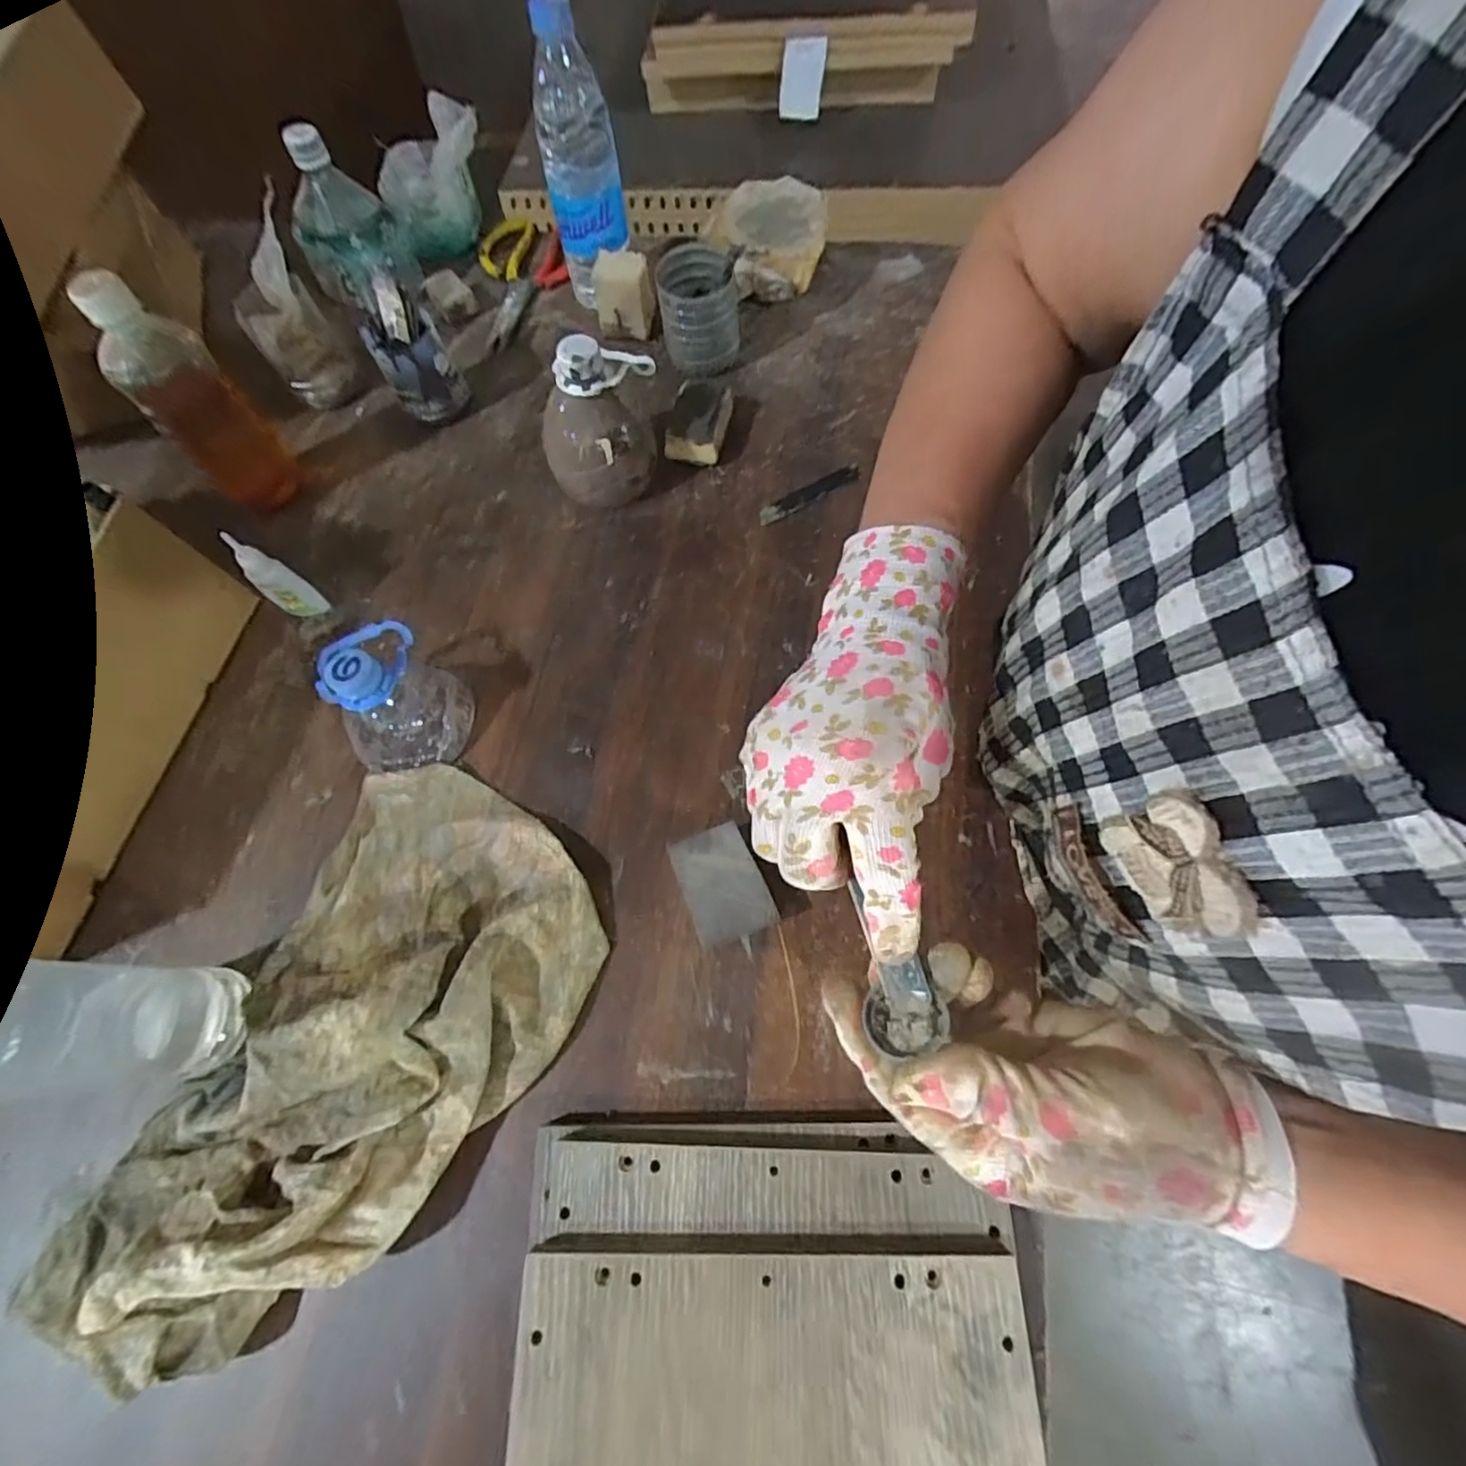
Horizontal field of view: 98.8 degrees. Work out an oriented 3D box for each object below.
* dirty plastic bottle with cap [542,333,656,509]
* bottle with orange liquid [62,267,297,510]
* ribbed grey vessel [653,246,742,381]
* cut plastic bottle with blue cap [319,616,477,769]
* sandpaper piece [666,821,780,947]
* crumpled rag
[{"bbox_3d":[-0.109,-0.264,0.520,0.086,0.122,0.100,0,67,2],"label":"dirty plastic bottle with cap"},{"bbox_3d":[-0.424,-0.260,0.500,0.070,0.181,0.054,-43,74,-12],"label":"bottle with orange liquid"},{"bbox_3d":[-0.032,-0.386,0.584,0.067,0.084,0.067,-8,67,-1],"label":"ribbed grey vessel"},{"bbox_3d":[-0.246,-0.026,0.447,0.091,0.086,0.084,-1,67,2],"label":"cut plastic bottle with blue cap"},{"bbox_3d":[-0.007,0.094,0.402,0.051,0.009,0.070,-24,62,2],"label":"sandpaper piece"},{"bbox_3d":[-0.228,0.195,0.367,0.208,0.058,0.362,23,70,11],"label":"crumpled rag"}]

